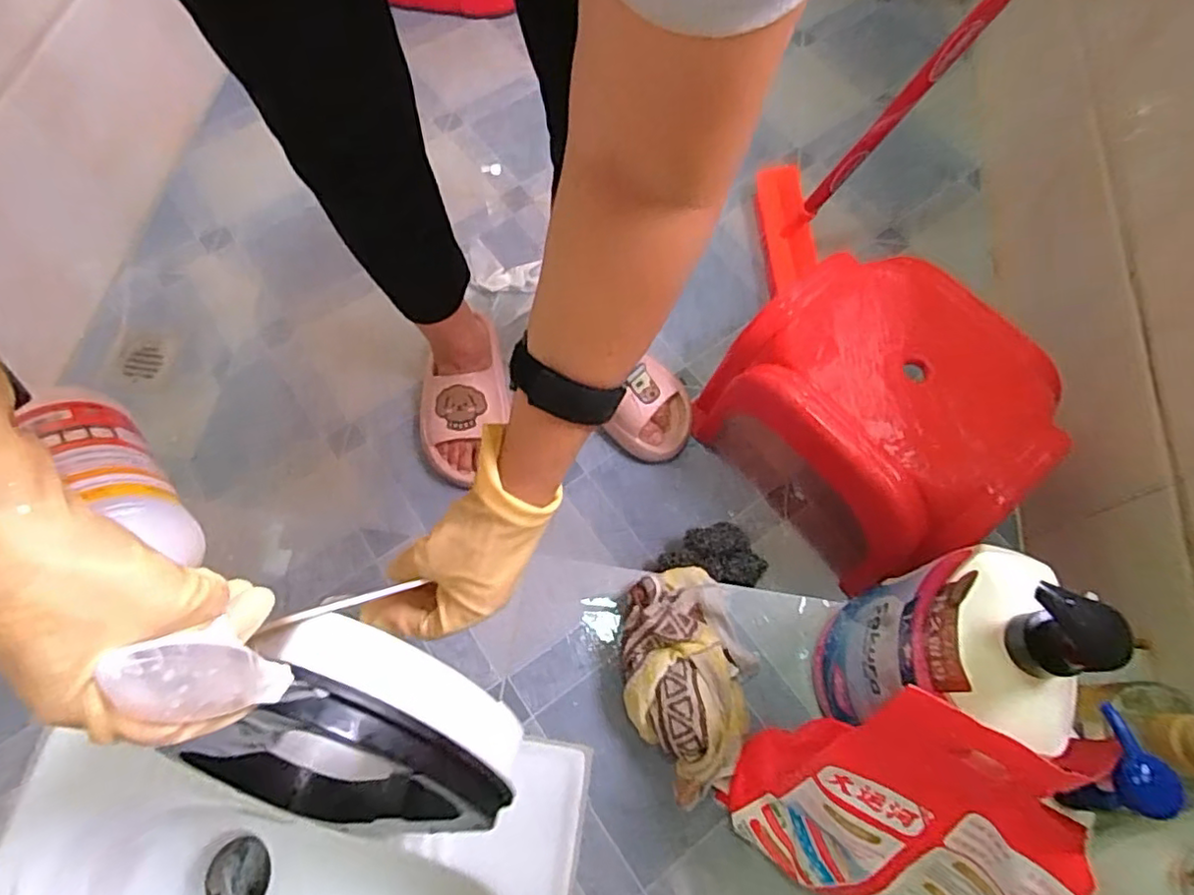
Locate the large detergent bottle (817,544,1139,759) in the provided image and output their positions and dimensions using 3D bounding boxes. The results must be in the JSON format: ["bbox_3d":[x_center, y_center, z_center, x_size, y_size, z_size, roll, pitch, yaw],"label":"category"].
[{"bbox_3d":[0.242,0.146,0.451,0.077,0.308,0.113,25,71,10],"label":"large detergent bottle"}]

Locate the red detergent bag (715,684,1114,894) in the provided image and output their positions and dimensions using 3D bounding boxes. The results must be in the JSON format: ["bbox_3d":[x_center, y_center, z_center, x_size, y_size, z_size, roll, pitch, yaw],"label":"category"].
[{"bbox_3d":[0.201,0.250,0.430,0.169,0.229,0.144,19,70,8],"label":"red detergent bag"}]

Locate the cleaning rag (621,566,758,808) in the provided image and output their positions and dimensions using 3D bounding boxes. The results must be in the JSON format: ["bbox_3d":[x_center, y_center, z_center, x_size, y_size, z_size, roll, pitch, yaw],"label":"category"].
[{"bbox_3d":[0.083,0.204,0.558,0.120,0.069,0.194,-13,69,-5],"label":"cleaning rag"}]

